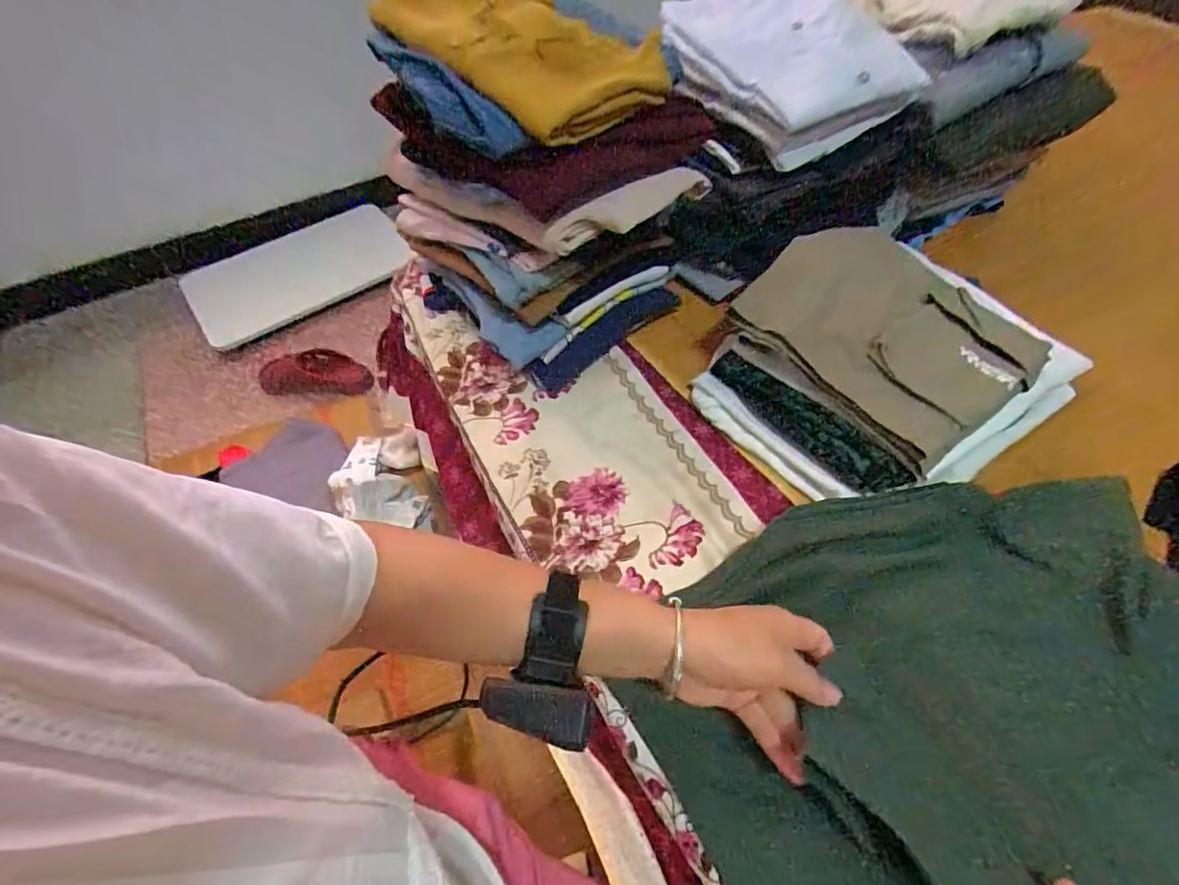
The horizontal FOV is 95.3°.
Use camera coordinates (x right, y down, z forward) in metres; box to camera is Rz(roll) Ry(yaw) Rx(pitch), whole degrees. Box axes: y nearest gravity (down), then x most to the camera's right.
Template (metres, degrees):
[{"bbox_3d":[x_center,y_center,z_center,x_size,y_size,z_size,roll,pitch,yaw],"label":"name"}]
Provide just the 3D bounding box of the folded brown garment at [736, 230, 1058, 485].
[{"bbox_3d":[0.286,-0.120,0.508,0.194,0.061,0.234,-32,57,-18],"label":"folded brown garment"}]

